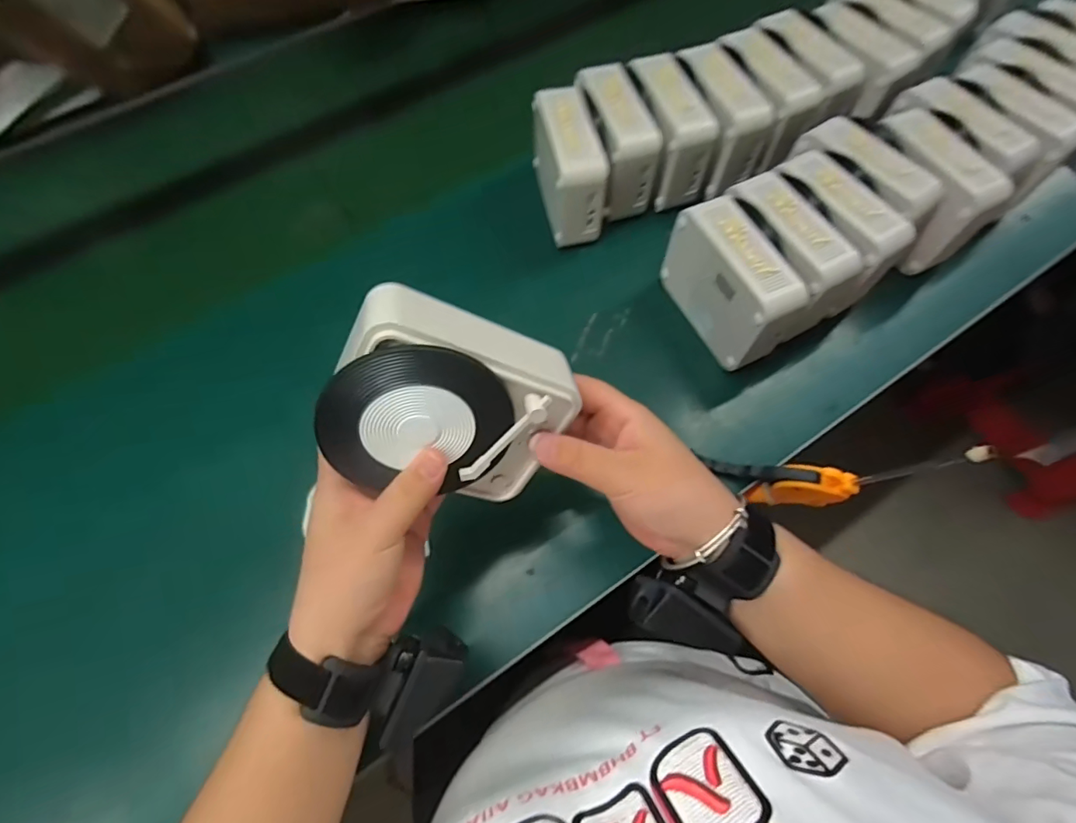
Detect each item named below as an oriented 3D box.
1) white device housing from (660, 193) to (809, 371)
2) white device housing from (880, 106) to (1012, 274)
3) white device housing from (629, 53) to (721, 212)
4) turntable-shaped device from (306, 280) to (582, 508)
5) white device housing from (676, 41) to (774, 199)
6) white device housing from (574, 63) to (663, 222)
[{"bbox_3d":[0.173,-0.114,0.464,0.058,0.103,0.130,-26,67,-10],"label":"white device housing"},{"bbox_3d":[0.366,-0.214,0.495,0.062,0.083,0.132,-16,65,-5],"label":"white device housing"},{"bbox_3d":[0.134,-0.292,0.537,0.059,0.090,0.118,-14,65,-4],"label":"white device housing"},{"bbox_3d":[-0.050,-0.002,0.289,0.126,0.100,0.042,15,27,-26],"label":"turntable-shaped device"},{"bbox_3d":[0.186,-0.305,0.537,0.058,0.086,0.118,-19,66,-6],"label":"white device housing"},{"bbox_3d":[0.080,-0.279,0.540,0.057,0.098,0.123,-17,65,-5],"label":"white device housing"}]

